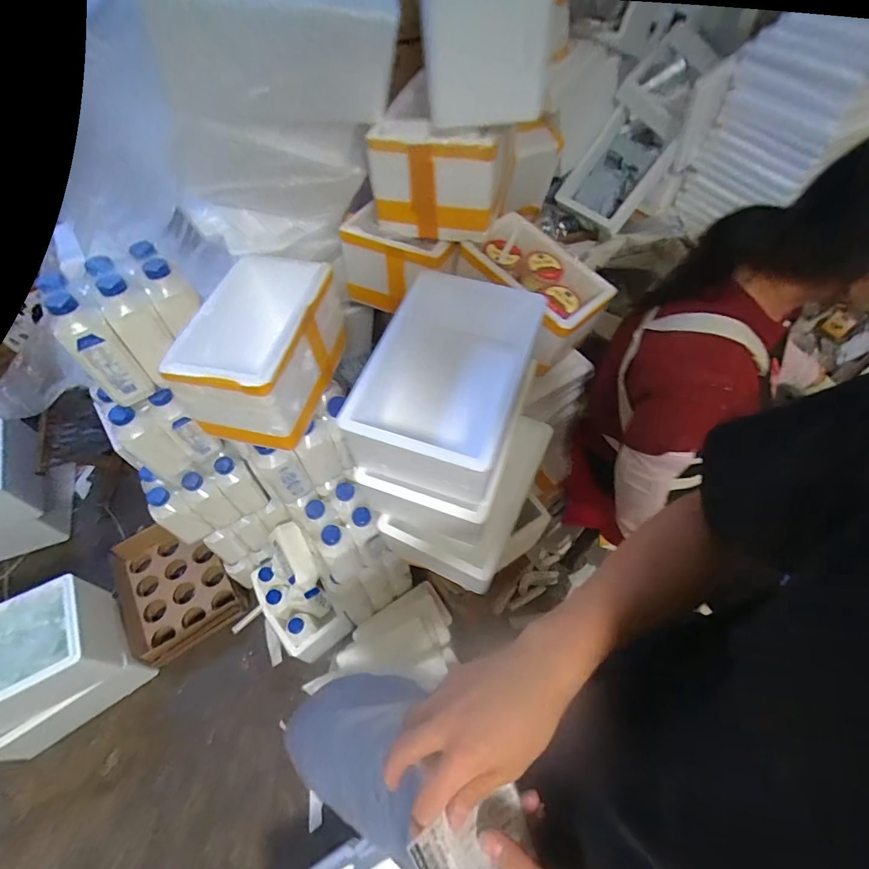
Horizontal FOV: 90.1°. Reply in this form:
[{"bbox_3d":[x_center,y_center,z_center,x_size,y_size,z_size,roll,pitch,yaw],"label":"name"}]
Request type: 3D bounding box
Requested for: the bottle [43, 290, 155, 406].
[{"bbox_3d":[-0.571,-0.147,0.737,0.105,0.184,0.070,38,63,22],"label":"bottle"}]

